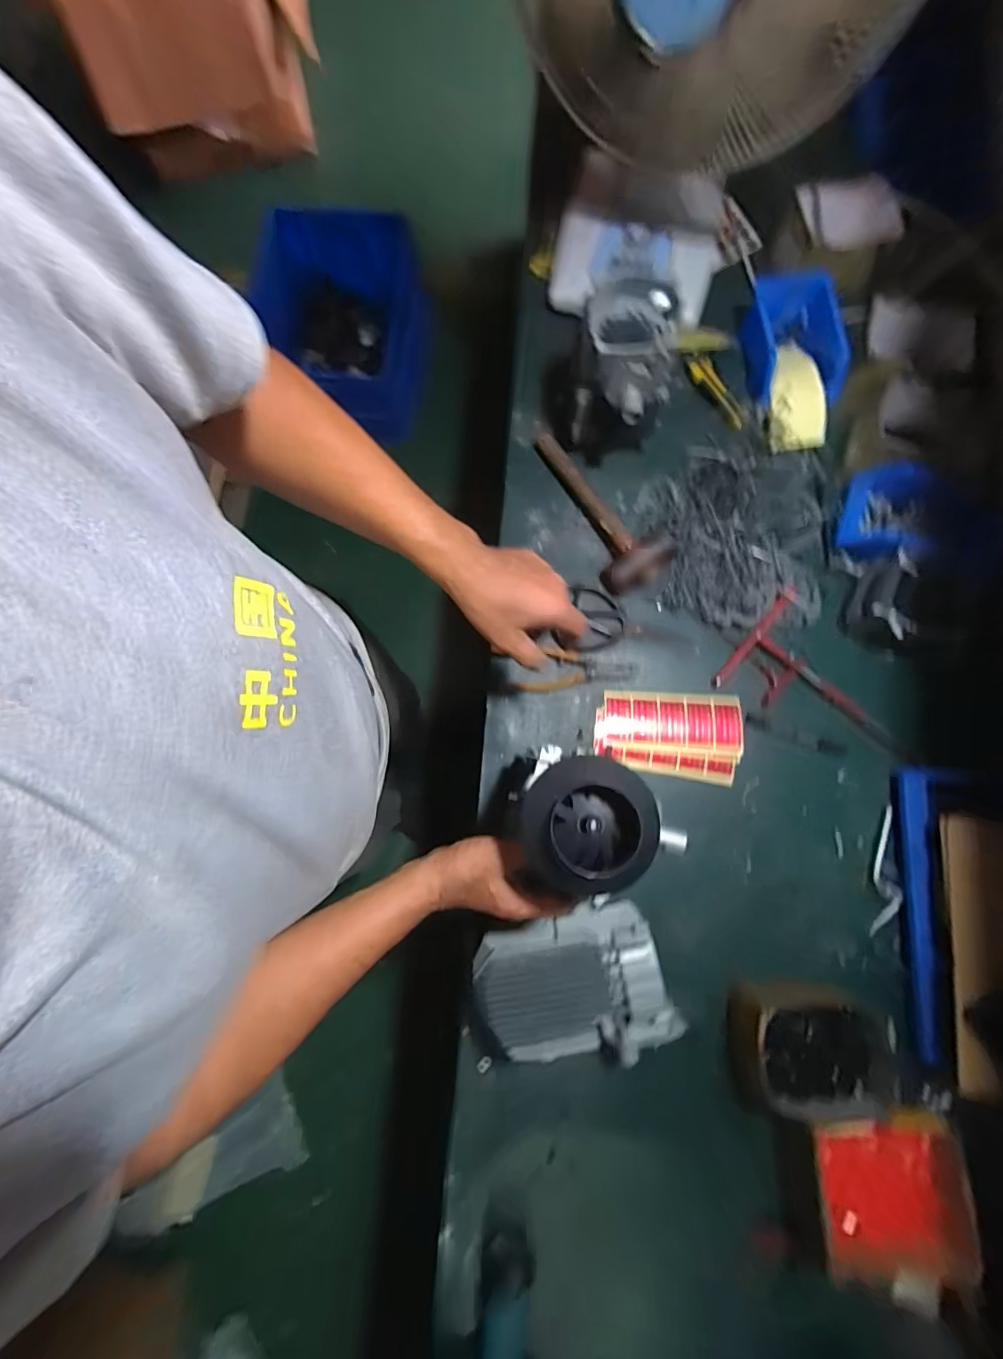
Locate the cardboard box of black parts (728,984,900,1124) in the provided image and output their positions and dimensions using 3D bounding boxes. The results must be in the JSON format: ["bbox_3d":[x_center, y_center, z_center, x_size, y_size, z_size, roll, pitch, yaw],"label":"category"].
[{"bbox_3d":[0.360,0.427,0.604,0.164,0.075,0.125,4,79,2],"label":"cardboard box of black parts"}]

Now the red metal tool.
[{"bbox_3d":[0.456,0.005,0.708,0.264,0.026,0.161,33,81,7],"label":"red metal tool"}]

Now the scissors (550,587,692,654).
[{"bbox_3d":[0.175,-0.085,0.739,0.188,0.022,0.097,3,79,1],"label":"scissors"}]

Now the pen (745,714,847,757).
[{"bbox_3d":[0.407,0.078,0.710,0.134,0.009,0.019,20,80,5],"label":"pen"}]

